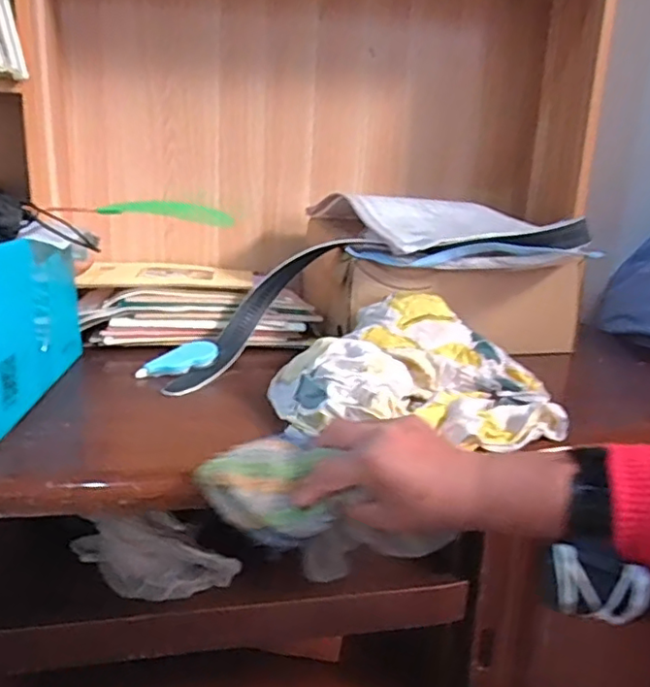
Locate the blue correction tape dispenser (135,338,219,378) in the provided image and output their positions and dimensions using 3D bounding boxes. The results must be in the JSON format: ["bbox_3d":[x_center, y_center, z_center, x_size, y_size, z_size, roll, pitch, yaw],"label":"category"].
[{"bbox_3d":[-0.173,0.020,0.719,0.096,0.015,0.036,-18,68,-29],"label":"blue correction tape dispenser"}]

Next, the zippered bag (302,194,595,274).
[{"bbox_3d":[0.172,-0.154,0.835,0.340,0.079,0.240,3,15,2],"label":"zippered bag"}]

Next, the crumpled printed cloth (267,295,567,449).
[{"bbox_3d":[0.092,0.021,0.603,0.274,0.090,0.205,2,15,-3],"label":"crumpled printed cloth"}]

